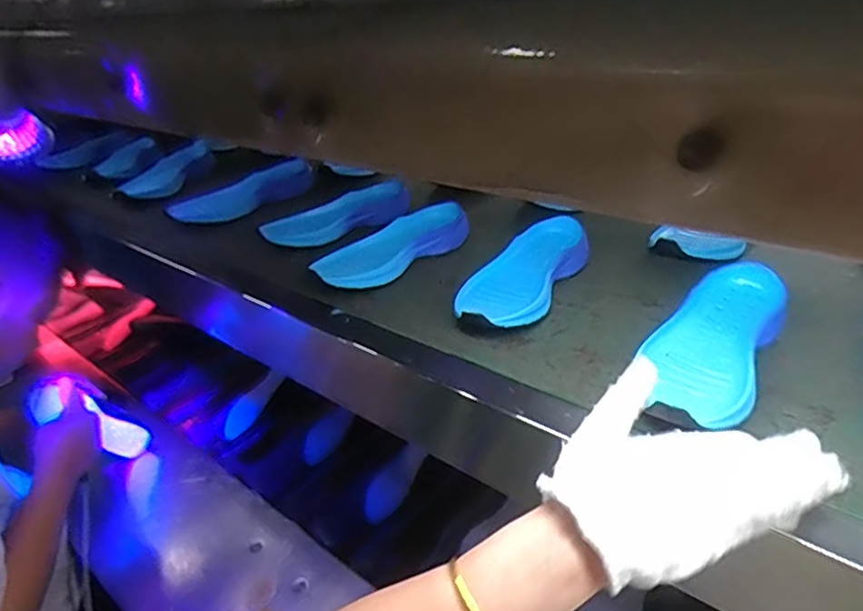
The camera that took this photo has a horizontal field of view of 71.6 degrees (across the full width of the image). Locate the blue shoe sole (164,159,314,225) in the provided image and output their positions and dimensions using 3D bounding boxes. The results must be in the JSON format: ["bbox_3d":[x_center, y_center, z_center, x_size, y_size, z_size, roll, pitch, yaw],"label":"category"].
[{"bbox_3d":[-0.321,-0.190,1.036,0.250,0.049,0.071,-26,35,-29],"label":"blue shoe sole"}]

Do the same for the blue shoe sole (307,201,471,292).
[{"bbox_3d":[-0.050,-0.072,0.751,0.219,0.052,0.086,-24,33,-34],"label":"blue shoe sole"}]

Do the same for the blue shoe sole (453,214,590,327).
[{"bbox_3d":[0.102,-0.034,0.658,0.086,0.042,0.231,12,31,29],"label":"blue shoe sole"}]

